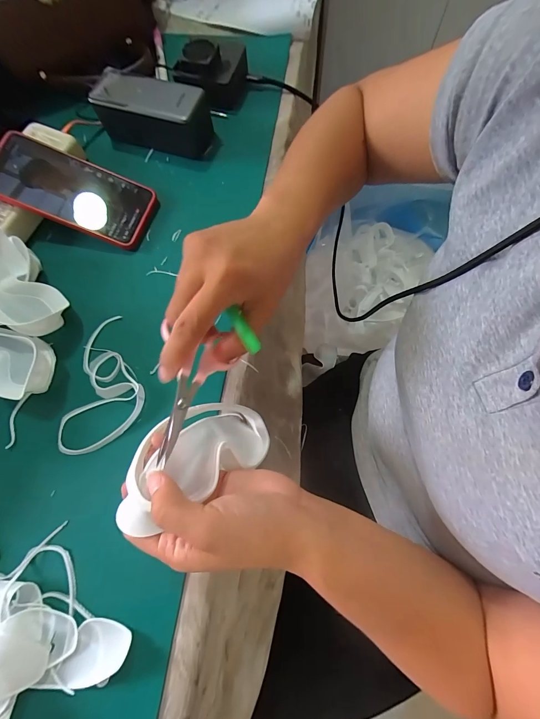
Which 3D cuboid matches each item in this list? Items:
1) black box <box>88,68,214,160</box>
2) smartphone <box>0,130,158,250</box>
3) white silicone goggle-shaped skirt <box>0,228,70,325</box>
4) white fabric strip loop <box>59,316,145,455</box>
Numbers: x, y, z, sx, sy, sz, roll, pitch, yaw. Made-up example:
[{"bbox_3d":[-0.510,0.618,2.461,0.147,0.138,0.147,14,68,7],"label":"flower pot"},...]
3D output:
[{"bbox_3d":[-0.133,-0.282,0.372,0.129,0.053,0.052,17,76,7],"label":"black box"},{"bbox_3d":[-0.215,-0.183,0.346,0.168,0.013,0.075,21,82,-6],"label":"smartphone"},{"bbox_3d":[-0.267,-0.081,0.323,0.062,0.047,0.116,-43,77,-9],"label":"white silicone goggle-shaped skirt"},{"bbox_3d":[-0.157,0.024,0.316,0.074,0.013,0.137,8,74,5],"label":"white fabric strip loop"}]

